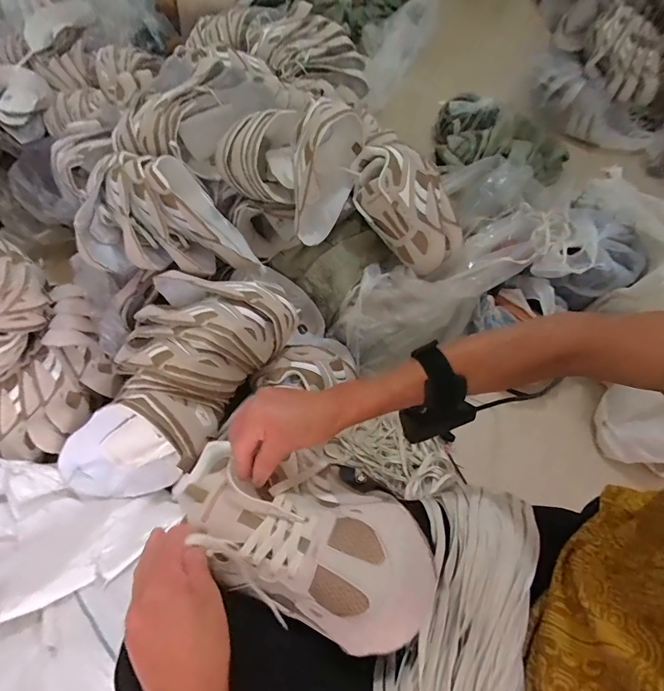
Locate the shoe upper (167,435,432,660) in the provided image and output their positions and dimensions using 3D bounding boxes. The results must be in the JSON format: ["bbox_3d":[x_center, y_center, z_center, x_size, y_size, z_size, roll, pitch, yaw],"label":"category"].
[{"bbox_3d":[-0.034,0.163,0.323,0.231,0.058,0.107,13,59,19],"label":"shoe upper"}]

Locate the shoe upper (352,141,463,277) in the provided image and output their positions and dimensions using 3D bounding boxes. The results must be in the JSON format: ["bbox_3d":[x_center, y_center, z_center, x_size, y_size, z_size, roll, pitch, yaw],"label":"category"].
[{"bbox_3d":[0.159,-0.297,0.804,0.163,0.290,0.100,-41,23,5],"label":"shoe upper"}]

